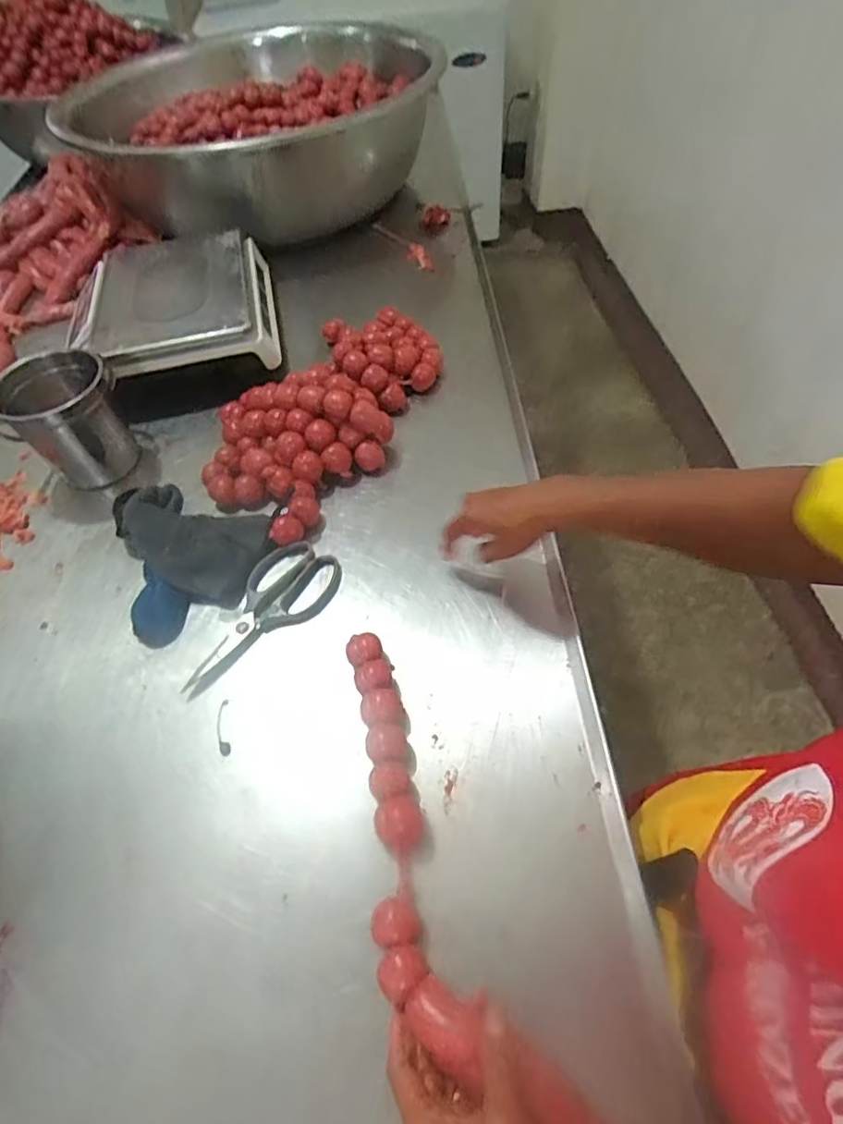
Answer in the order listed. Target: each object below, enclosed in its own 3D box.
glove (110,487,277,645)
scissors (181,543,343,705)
[{"bbox_3d":[-0.270,-0.033,0.663,0.177,0.050,0.219,-25,57,-15],"label":"glove"},{"bbox_3d":[-0.173,0.057,0.610,0.084,0.019,0.201,31,62,22],"label":"scissors"}]

